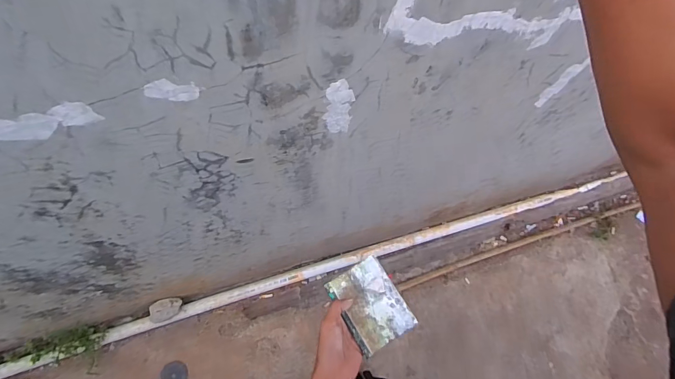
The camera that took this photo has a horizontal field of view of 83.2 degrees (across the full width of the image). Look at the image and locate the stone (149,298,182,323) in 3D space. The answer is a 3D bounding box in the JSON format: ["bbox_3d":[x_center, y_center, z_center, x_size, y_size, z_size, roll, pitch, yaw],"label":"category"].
[{"bbox_3d":[-0.590,0.411,1.296,0.116,0.080,0.051,-20,68,-10],"label":"stone"}]

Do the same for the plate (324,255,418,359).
[{"bbox_3d":[0.049,0.169,0.563,0.089,0.012,0.118,-29,70,-14],"label":"plate"}]

